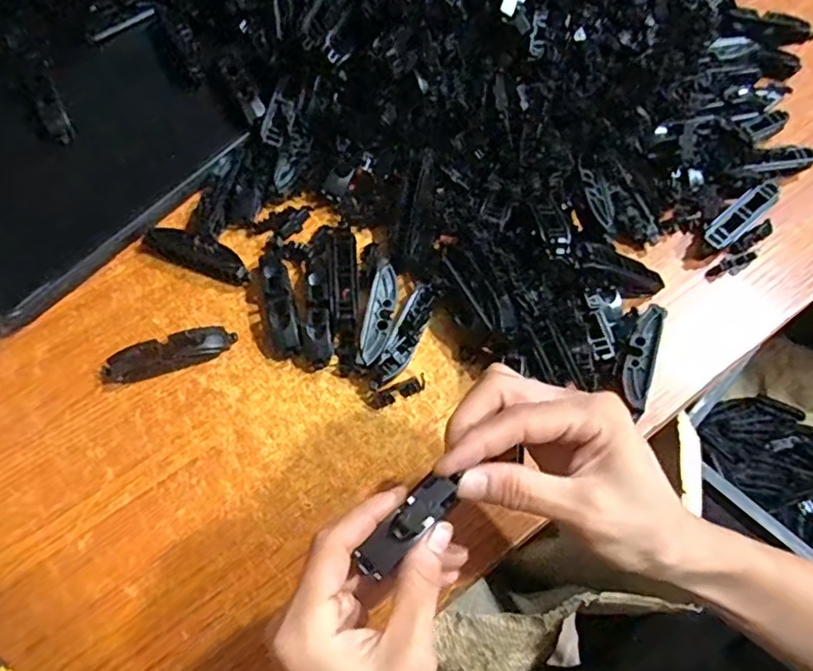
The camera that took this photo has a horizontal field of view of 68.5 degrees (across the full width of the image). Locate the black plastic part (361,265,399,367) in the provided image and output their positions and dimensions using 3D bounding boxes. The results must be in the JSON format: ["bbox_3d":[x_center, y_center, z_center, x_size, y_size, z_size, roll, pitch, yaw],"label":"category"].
[{"bbox_3d":[-0.018,-0.015,0.391,0.018,0.008,0.069,8,66,3],"label":"black plastic part"}]

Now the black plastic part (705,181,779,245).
[{"bbox_3d":[0.239,-0.087,0.424,0.073,0.008,0.020,-39,71,-16],"label":"black plastic part"}]

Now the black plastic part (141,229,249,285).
[{"bbox_3d":[-0.147,-0.058,0.416,0.082,0.014,0.022,21,67,9],"label":"black plastic part"}]

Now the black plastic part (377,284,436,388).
[{"bbox_3d":[0.001,0.000,0.386,0.017,0.018,0.072,24,67,10],"label":"black plastic part"}]

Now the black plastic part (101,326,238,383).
[{"bbox_3d":[-0.154,0.013,0.388,0.082,0.020,0.020,-16,66,-8],"label":"black plastic part"}]

